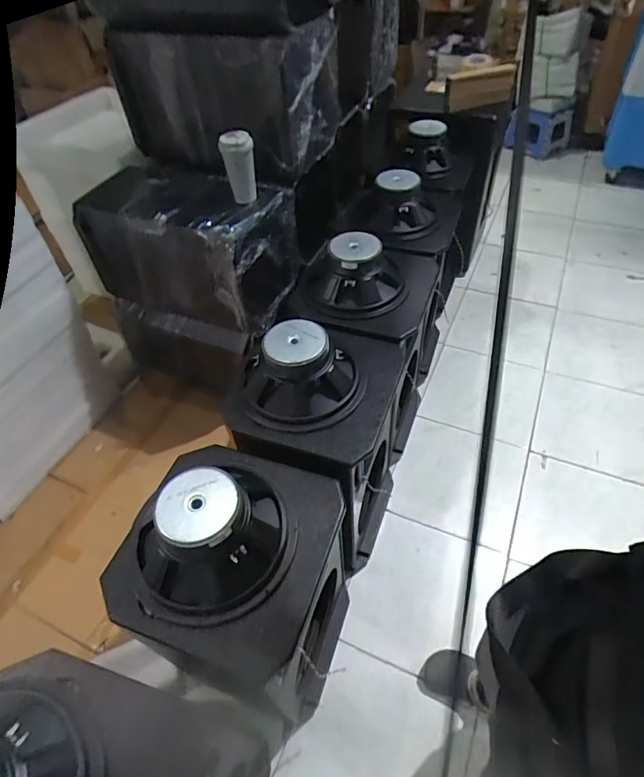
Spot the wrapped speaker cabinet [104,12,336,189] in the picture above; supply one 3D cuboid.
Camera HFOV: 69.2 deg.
[{"bbox_3d":[-0.276,-0.914,1.456,0.586,0.372,0.372,20,53,20],"label":"wrapped speaker cabinet"}]

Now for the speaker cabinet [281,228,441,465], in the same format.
[{"bbox_3d":[0.144,-0.140,1.475,0.346,0.724,0.404,16,52,17],"label":"speaker cabinet"}]

